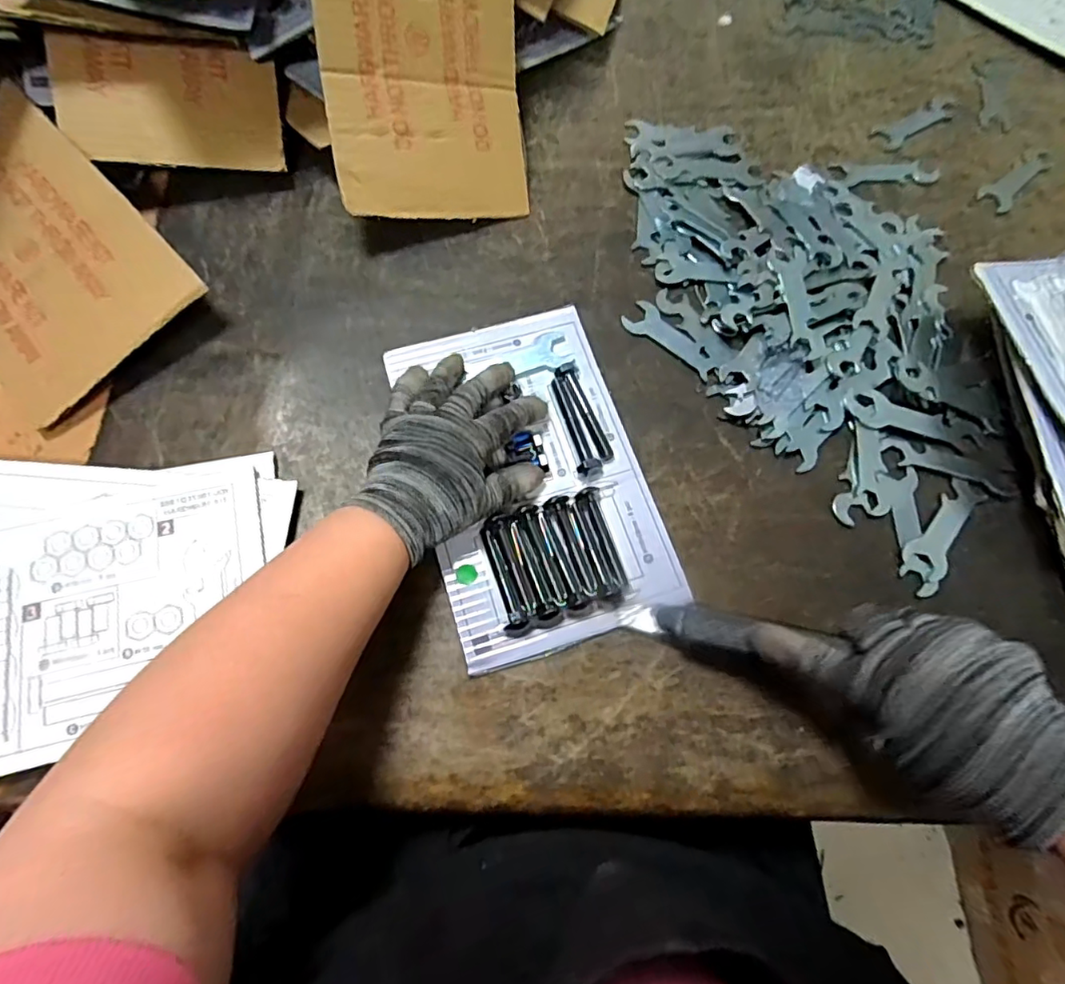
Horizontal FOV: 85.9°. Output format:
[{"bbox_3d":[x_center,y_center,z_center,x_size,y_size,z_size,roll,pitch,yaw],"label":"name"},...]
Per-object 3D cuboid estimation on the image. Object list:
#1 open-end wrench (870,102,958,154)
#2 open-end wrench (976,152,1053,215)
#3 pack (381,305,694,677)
[{"bbox_3d":[0.345,-0.330,0.510,0.087,0.004,0.024,-30,74,-12],"label":"open-end wrench"},{"bbox_3d":[0.416,-0.267,0.491,0.086,0.004,0.028,-38,76,-14],"label":"open-end wrench"},{"bbox_3d":[-0.002,-0.017,0.391,0.146,0.015,0.238,-15,72,-7],"label":"pack"}]

